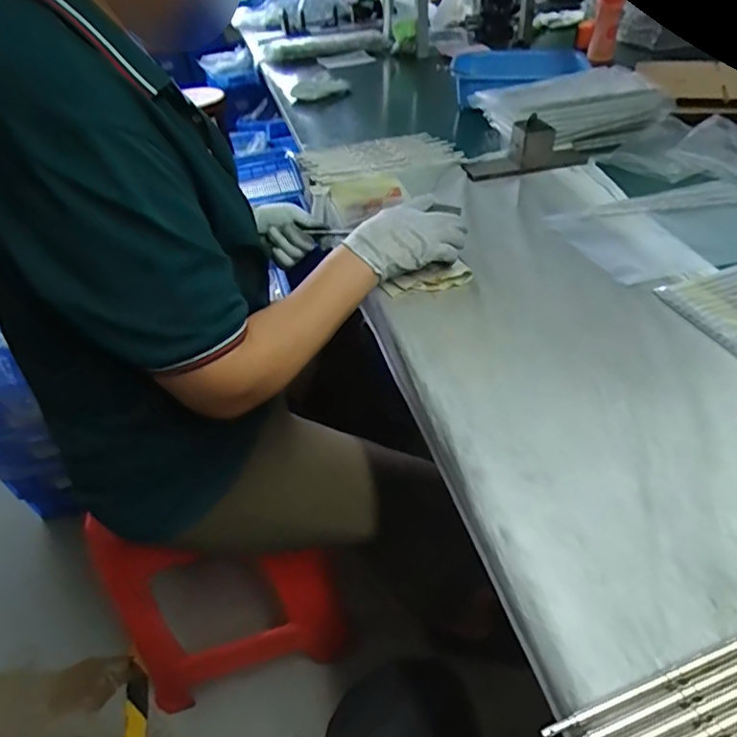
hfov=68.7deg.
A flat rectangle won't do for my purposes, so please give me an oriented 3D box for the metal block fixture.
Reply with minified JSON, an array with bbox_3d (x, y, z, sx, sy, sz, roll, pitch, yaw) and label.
[{"bbox_3d":[0.273,-0.380,0.908,0.224,0.067,0.074,-9,42,-3],"label":"metal block fixture"}]

